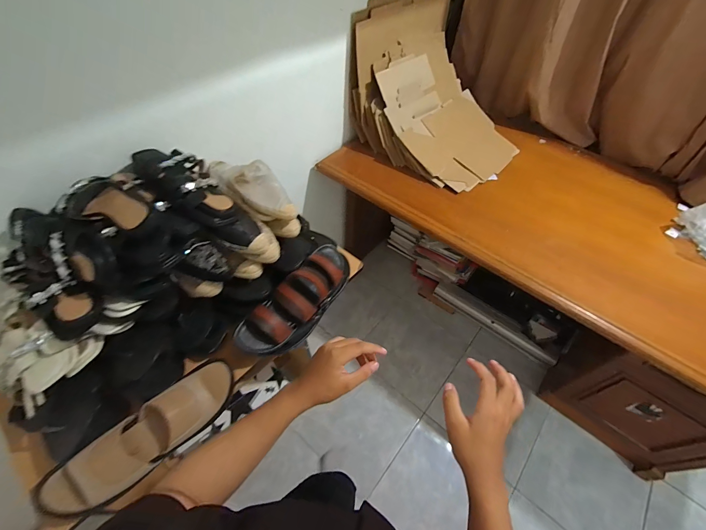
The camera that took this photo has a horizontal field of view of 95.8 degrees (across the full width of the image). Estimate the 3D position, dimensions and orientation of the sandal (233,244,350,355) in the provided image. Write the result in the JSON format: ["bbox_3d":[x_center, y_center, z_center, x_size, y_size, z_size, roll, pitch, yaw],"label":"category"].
[{"bbox_3d":[-0.117,0.075,0.773,0.109,0.101,0.340,30,57,18],"label":"sandal"}]

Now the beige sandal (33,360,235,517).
[{"bbox_3d":[-0.366,0.308,0.582,0.104,0.065,0.318,39,60,24],"label":"beige sandal"}]

